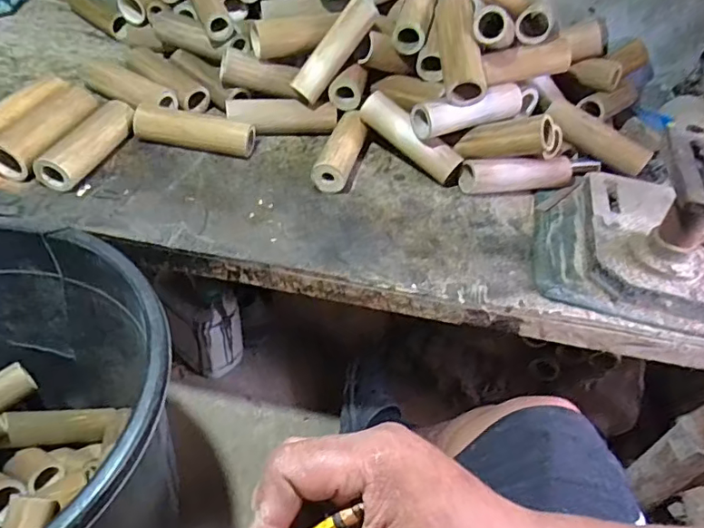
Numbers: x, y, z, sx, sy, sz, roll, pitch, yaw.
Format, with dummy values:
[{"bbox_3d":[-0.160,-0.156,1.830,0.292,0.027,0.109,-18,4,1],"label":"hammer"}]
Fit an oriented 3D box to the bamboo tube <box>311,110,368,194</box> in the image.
[{"bbox_3d":[-0.015,-0.181,0.857,0.055,0.045,0.168,14,44,6],"label":"bamboo tube"}]

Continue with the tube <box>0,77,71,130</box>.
[{"bbox_3d":[-0.505,-0.223,0.831,0.072,0.061,0.183,18,45,11],"label":"tube"}]

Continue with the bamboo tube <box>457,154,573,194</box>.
[{"bbox_3d":[0.266,-0.144,0.860,0.186,0.054,0.040,-3,45,-10],"label":"bamboo tube"}]

